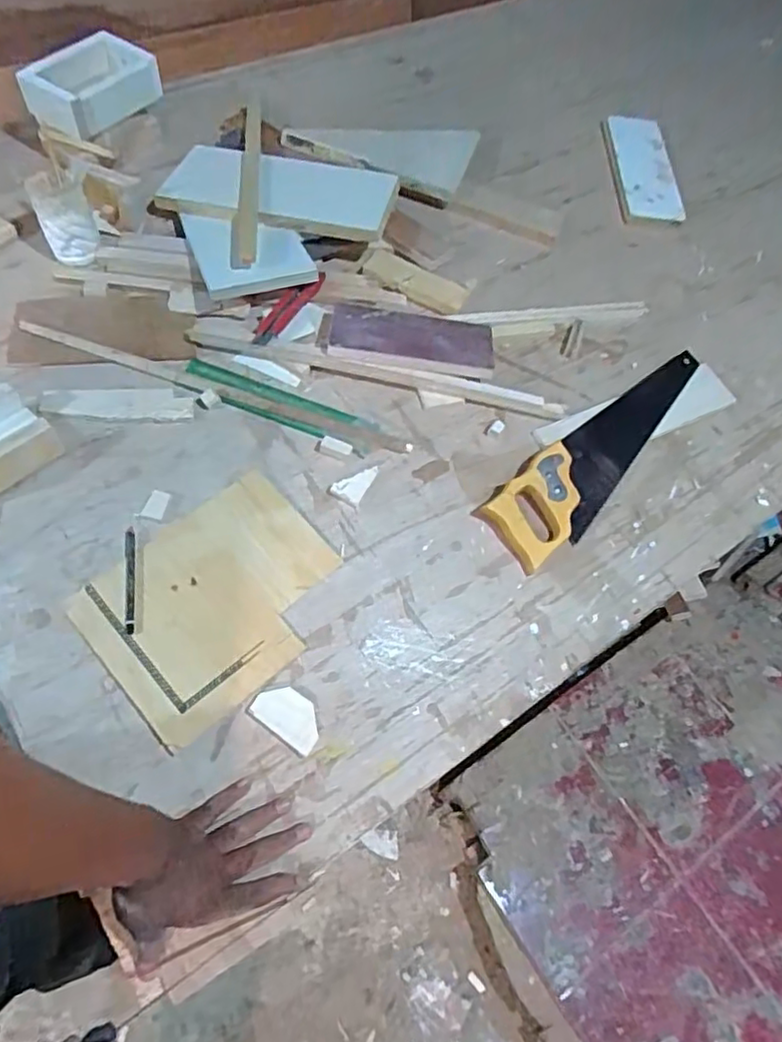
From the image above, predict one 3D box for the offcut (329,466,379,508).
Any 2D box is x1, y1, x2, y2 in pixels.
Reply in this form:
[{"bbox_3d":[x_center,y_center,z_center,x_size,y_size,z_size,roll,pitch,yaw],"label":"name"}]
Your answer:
[{"bbox_3d":[-0.045,-0.047,0.734,0.036,0.009,0.056,25,62,7],"label":"offcut"}]

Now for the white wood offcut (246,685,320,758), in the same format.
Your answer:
[{"bbox_3d":[-0.099,0.189,0.609,0.070,0.010,0.043,34,63,12],"label":"white wood offcut"}]

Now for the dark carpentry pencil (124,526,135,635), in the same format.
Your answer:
[{"bbox_3d":[-0.273,0.062,0.656,0.013,0.011,0.118,-7,62,-10],"label":"dark carpentry pencil"}]

